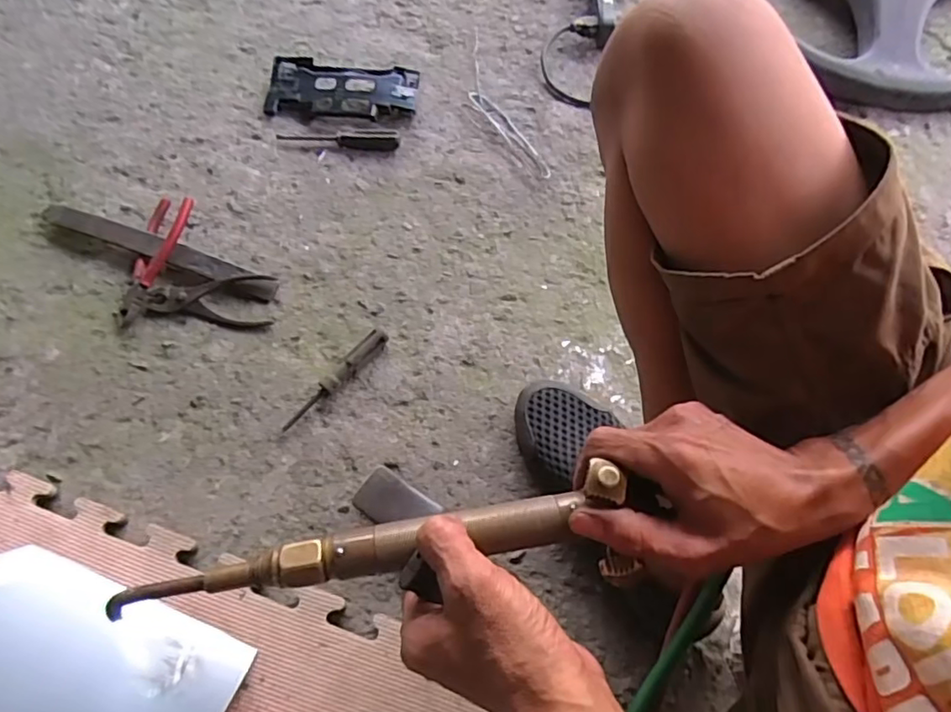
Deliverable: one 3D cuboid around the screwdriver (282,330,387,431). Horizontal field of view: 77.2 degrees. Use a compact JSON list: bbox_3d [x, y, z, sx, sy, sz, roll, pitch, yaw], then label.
[{"bbox_3d":[-0.156,0.025,0.655,0.020,0.026,0.144,40,70,17],"label":"screwdriver"}]

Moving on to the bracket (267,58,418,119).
[{"bbox_3d":[-0.185,-0.370,0.829,0.203,0.029,0.088,6,66,2],"label":"bracket"}]

